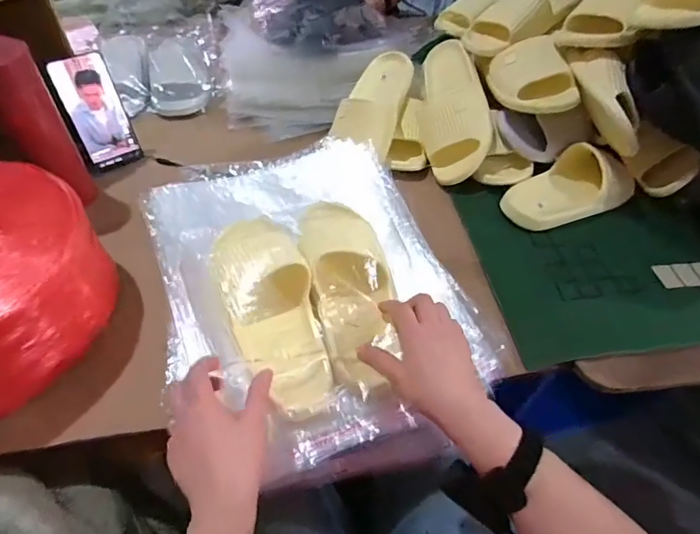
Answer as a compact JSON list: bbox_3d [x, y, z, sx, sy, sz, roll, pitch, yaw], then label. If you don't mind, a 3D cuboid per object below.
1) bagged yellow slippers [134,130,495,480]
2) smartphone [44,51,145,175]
[{"bbox_3d":[-0.057,0.011,0.564,0.338,0.079,0.420,-18,54,-16],"label":"bagged yellow slippers"},{"bbox_3d":[-0.369,-0.223,0.685,0.080,0.158,0.010,-26,34,-25],"label":"smartphone"}]

